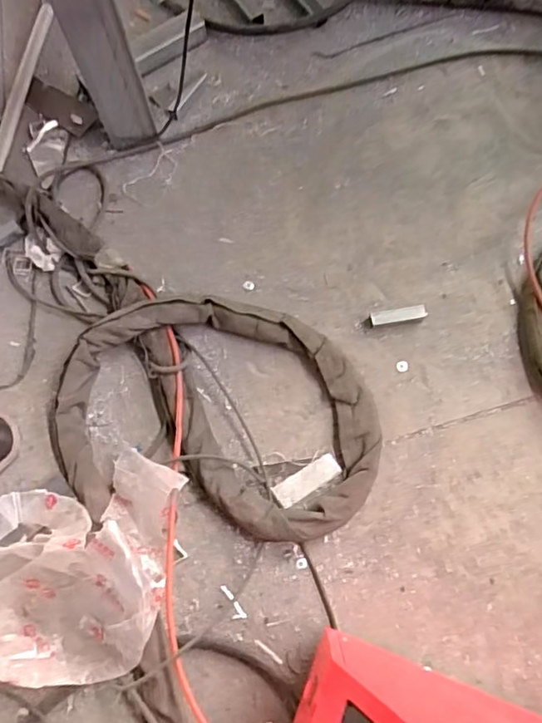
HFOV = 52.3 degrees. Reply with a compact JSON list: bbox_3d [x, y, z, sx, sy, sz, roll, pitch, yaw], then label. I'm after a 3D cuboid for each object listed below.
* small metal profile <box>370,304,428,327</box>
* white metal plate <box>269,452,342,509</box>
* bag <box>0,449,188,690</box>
[{"bbox_3d":[0.194,-0.069,0.841,0.085,0.020,0.022,-8,75,0],"label":"small metal profile"},{"bbox_3d":[0.051,0.170,0.787,0.099,0.004,0.035,-31,76,-6],"label":"white metal plate"},{"bbox_3d":[-0.279,0.263,0.730,0.287,0.081,0.287,7,76,4],"label":"bag"}]

